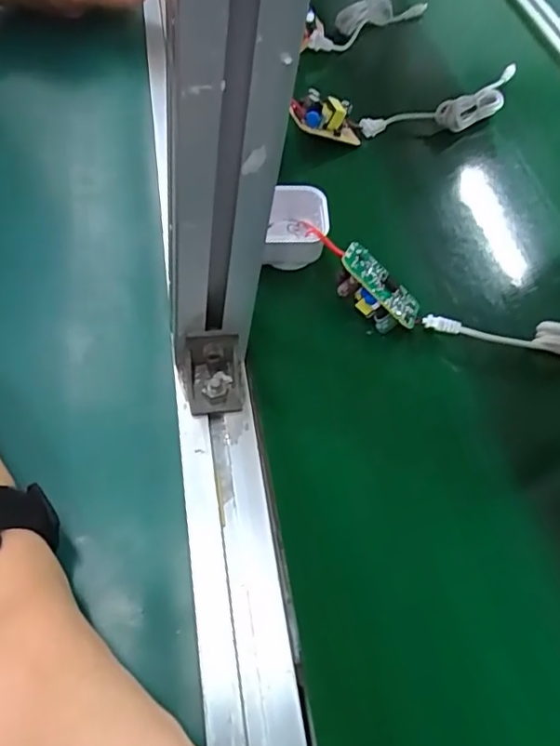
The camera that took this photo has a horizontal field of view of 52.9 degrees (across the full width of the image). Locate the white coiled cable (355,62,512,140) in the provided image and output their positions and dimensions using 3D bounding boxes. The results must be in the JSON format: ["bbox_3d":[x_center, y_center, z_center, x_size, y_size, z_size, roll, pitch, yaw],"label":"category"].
[{"bbox_3d":[0.158,-0.239,0.512,0.197,0.027,0.039,-28,60,-23],"label":"white coiled cable"}]

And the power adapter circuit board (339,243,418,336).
[{"bbox_3d":[0.059,-0.052,0.359,0.060,0.020,0.031,42,42,-10],"label":"power adapter circuit board"}]

